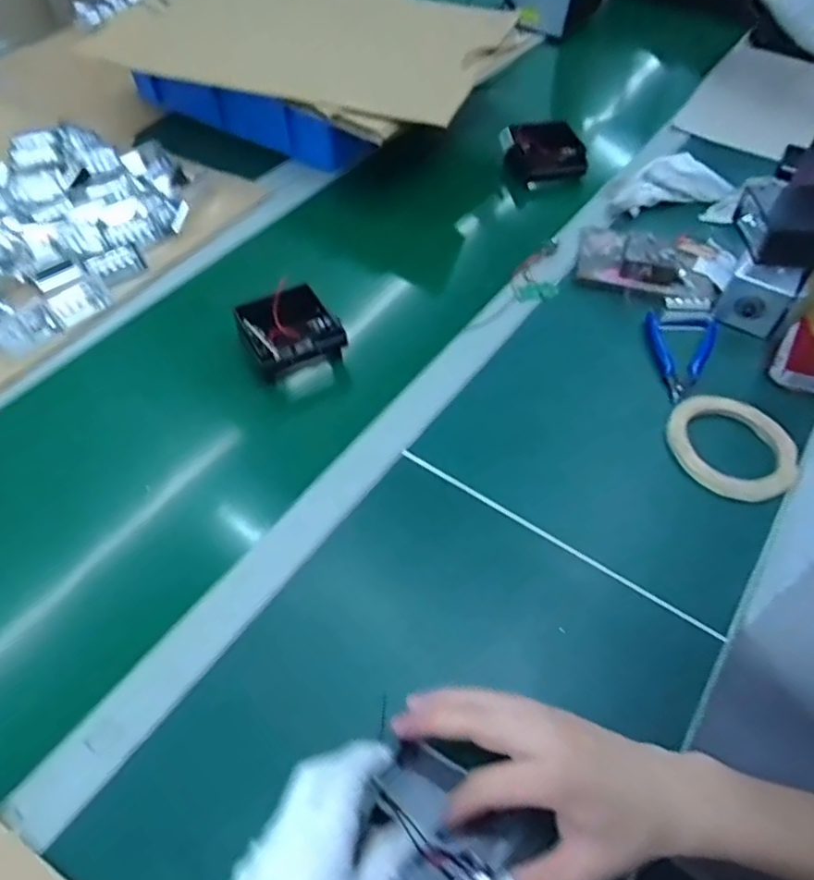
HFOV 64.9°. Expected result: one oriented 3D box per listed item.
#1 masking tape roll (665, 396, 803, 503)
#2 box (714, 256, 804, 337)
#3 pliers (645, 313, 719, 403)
[{"bbox_3d":[0.299,0.006,0.592,0.099,0.020,0.116,-23,58,-17],"label":"masking tape roll"},{"bbox_3d":[0.375,-0.155,0.684,0.060,0.061,0.054,26,58,17],"label":"box"},{"bbox_3d":[0.285,-0.084,0.662,0.074,0.012,0.119,10,54,6],"label":"pliers"}]

